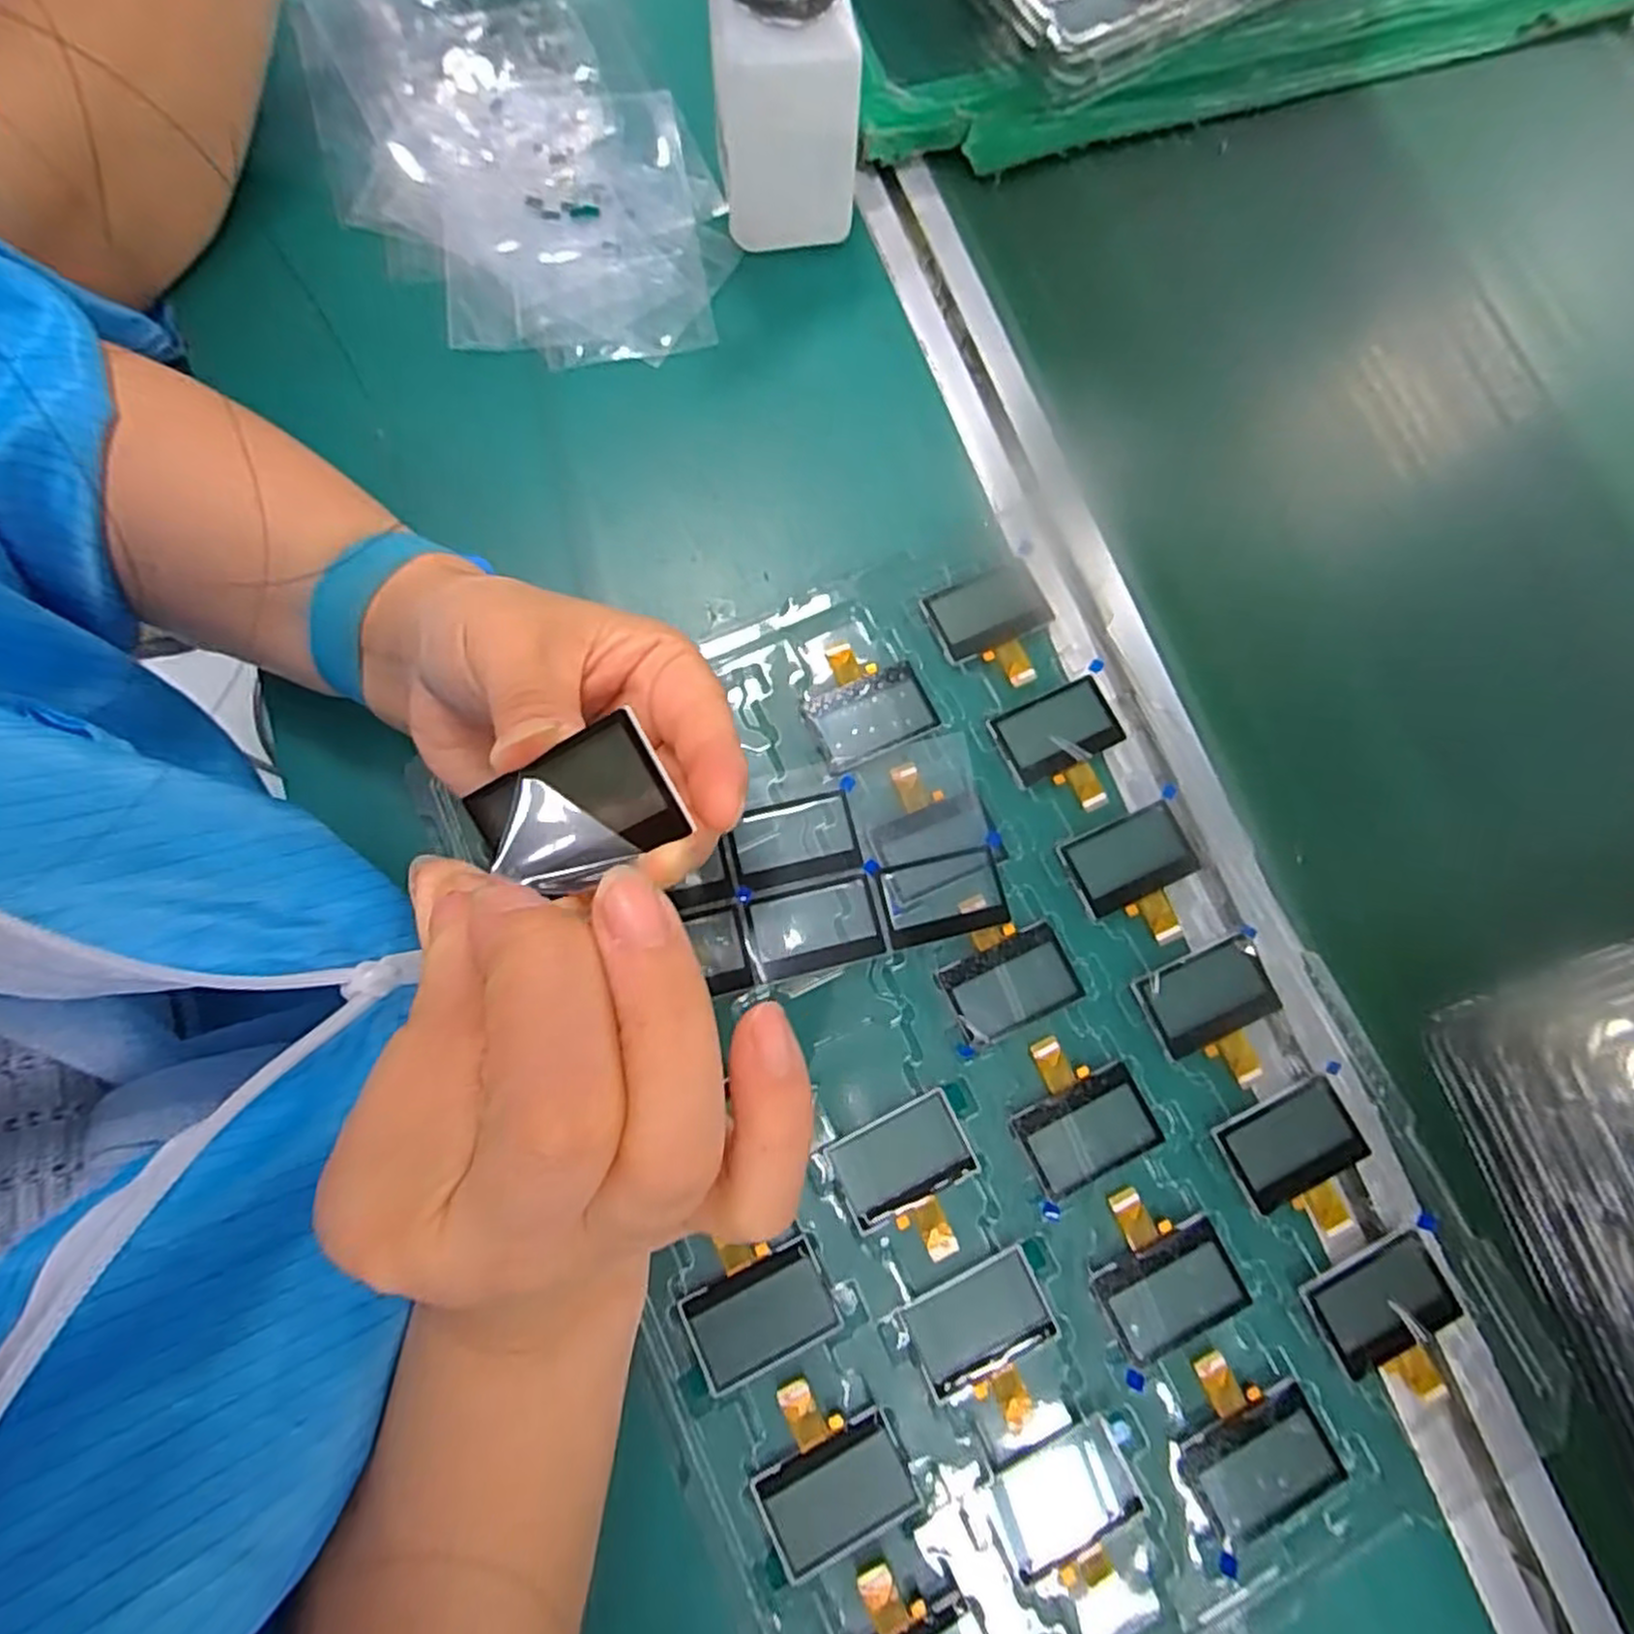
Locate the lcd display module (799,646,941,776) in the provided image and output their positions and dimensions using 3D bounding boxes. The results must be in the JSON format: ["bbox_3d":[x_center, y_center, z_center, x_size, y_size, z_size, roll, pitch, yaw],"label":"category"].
[{"bbox_3d":[0.018,-0.045,0.291,0.045,0.004,0.045,-25,79,-7],"label":"lcd display module"}]

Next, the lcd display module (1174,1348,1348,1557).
[{"bbox_3d":[0.139,0.202,0.243,0.047,0.004,0.049,-26,79,-7],"label":"lcd display module"}]

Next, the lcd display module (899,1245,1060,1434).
[{"bbox_3d":[0.057,0.173,0.244,0.045,0.004,0.046,-23,78,-7],"label":"lcd display module"}]

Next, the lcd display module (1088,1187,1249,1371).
[{"bbox_3d":[0.115,0.152,0.254,0.046,0.004,0.049,-25,79,-7],"label":"lcd display module"}]

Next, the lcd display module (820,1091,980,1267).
[{"bbox_3d":[0.033,0.125,0.257,0.045,0.004,0.047,-25,79,-7],"label":"lcd display module"}]

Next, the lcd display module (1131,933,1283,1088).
[{"bbox_3d":[0.145,0.072,0.270,0.047,0.004,0.047,-22,78,-7],"label":"lcd display module"}]

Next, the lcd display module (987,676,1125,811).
[{"bbox_3d":[0.097,-0.026,0.290,0.047,0.004,0.046,-23,78,-7],"label":"lcd display module"}]

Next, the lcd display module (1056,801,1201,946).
[{"bbox_3d":[0.120,0.023,0.280,0.047,0.004,0.047,-21,78,-7],"label":"lcd display module"}]

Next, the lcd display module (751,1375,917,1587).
[{"bbox_3d":[0.002,0.205,0.237,0.045,0.004,0.048,-26,79,-8],"label":"lcd display module"}]

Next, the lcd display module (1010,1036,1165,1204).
[{"bbox_3d":[0.090,0.102,0.263,0.047,0.004,0.047,-23,78,-7],"label":"lcd display module"}]

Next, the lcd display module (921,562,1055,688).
[{"bbox_3d":[0.072,-0.075,0.299,0.045,0.004,0.047,-24,78,-7],"label":"lcd display module"}]

